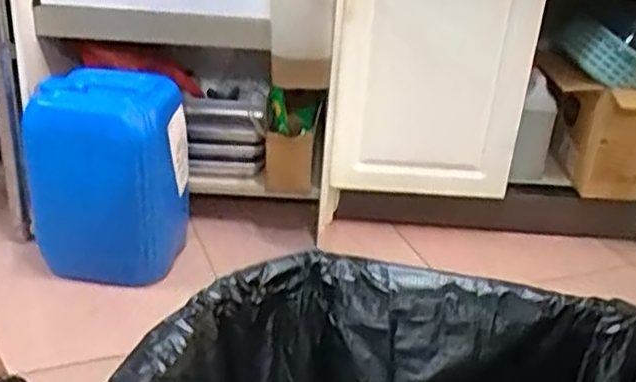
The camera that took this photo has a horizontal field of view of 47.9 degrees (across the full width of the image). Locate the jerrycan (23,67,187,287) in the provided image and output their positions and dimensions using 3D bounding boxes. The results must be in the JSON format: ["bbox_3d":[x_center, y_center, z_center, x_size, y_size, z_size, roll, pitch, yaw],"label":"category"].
[{"bbox_3d":[-0.439,-0.036,1.529,0.302,0.386,0.216,8,27,9],"label":"jerrycan"}]

